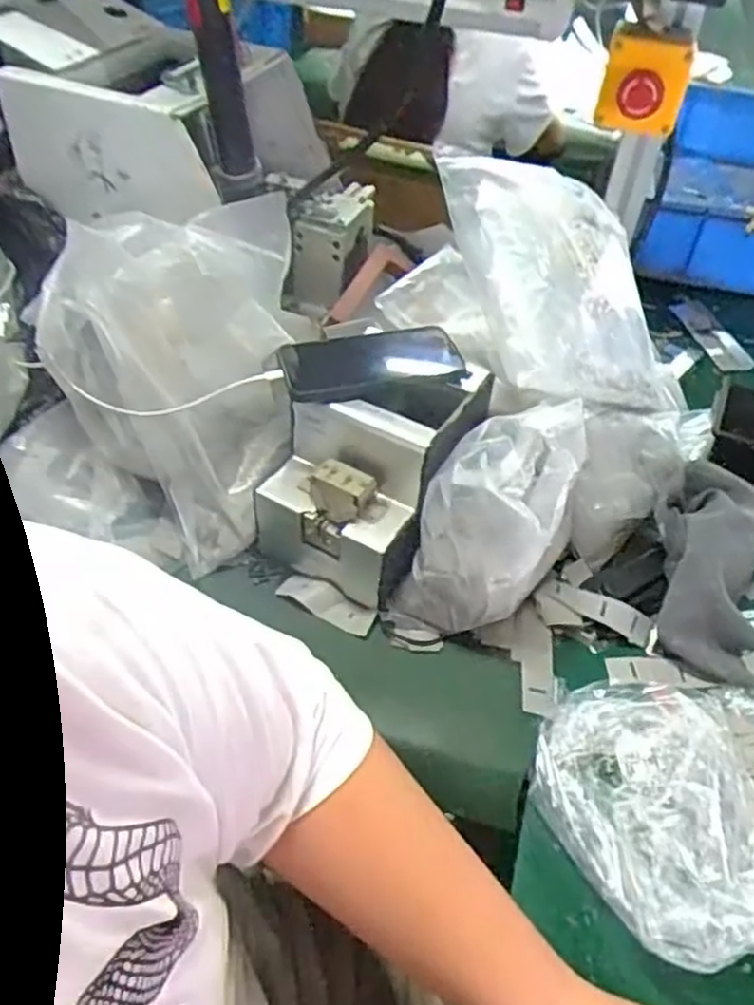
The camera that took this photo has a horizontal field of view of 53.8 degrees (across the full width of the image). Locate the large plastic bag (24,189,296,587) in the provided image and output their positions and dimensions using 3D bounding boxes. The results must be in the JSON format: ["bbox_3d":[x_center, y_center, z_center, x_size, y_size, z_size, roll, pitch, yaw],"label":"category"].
[{"bbox_3d":[-0.154,-0.122,0.657,0.202,0.228,0.199,31,50,23],"label":"large plastic bag"}]

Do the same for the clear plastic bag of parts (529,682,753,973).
[{"bbox_3d":[0.191,0.204,0.501,0.143,0.051,0.185,-7,46,-13],"label":"clear plastic bag of parts"}]

